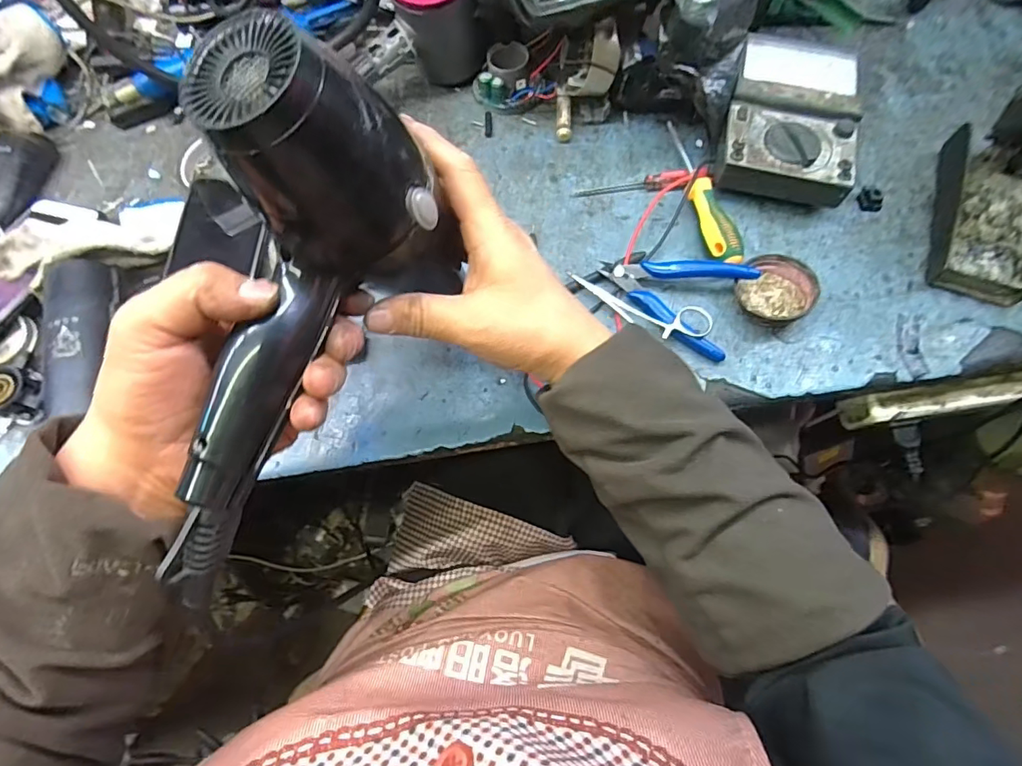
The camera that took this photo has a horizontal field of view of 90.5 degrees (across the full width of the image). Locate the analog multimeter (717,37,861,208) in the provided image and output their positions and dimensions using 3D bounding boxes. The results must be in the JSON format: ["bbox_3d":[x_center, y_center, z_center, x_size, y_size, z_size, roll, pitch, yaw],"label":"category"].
[{"bbox_3d":[0.252,-0.241,0.468,0.108,0.052,0.182,15,70,6],"label":"analog multimeter"}]

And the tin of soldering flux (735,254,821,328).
[{"bbox_3d":[0.219,-0.076,0.420,0.057,0.023,0.059,0,69,1],"label":"tin of soldering flux"}]

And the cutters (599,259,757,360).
[{"bbox_3d":[0.133,-0.077,0.420,0.115,0.027,0.075,25,71,10],"label":"cutters"}]

